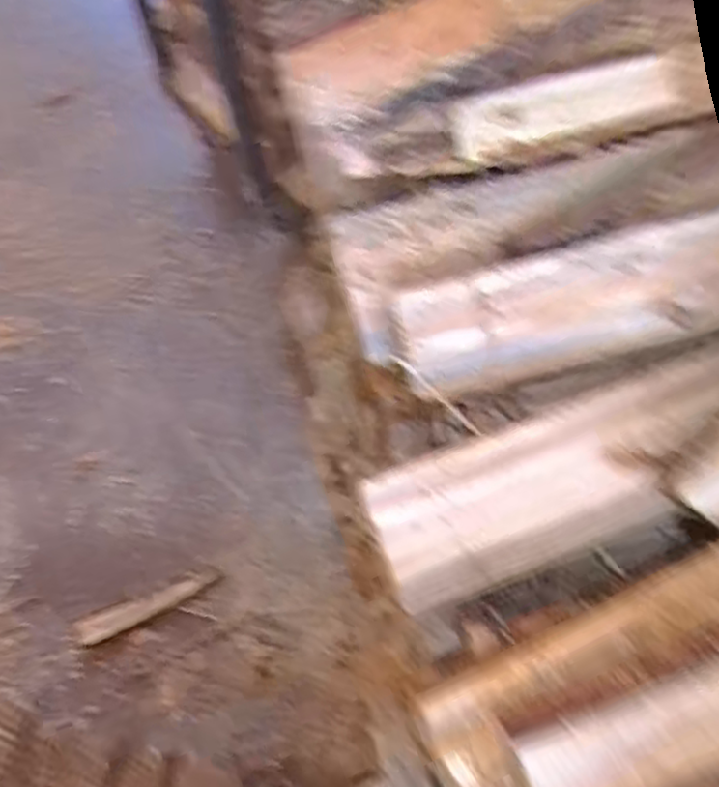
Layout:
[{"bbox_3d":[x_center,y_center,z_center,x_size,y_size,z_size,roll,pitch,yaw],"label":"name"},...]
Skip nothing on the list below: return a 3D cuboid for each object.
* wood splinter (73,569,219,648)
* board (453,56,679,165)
[{"bbox_3d":[-0.343,0.346,1.190,0.239,0.014,0.045,-21,62,-10],"label":"wood splinter"},{"bbox_3d":[0.113,-0.155,0.400,0.125,0.022,0.032,-13,61,-6],"label":"board"}]

